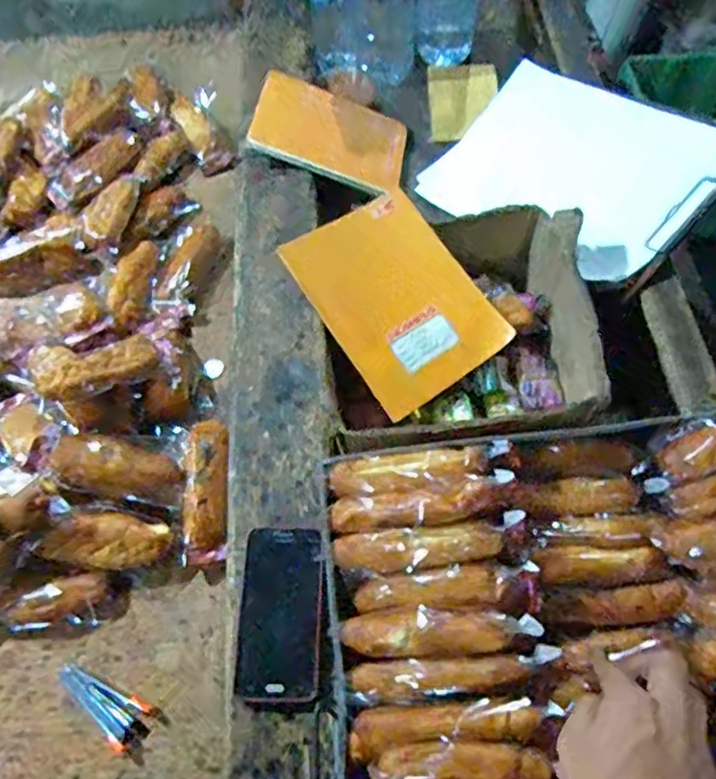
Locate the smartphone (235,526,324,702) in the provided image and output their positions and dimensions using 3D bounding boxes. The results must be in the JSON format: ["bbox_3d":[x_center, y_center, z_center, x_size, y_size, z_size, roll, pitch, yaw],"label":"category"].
[{"bbox_3d":[-0.068,0.195,0.529,0.070,0.006,0.141,0,69,7],"label":"smartphone"}]

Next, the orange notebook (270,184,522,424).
[{"bbox_3d":[0.041,-0.095,0.620,0.159,0.019,0.209,-35,85,-17],"label":"orange notebook"}]

